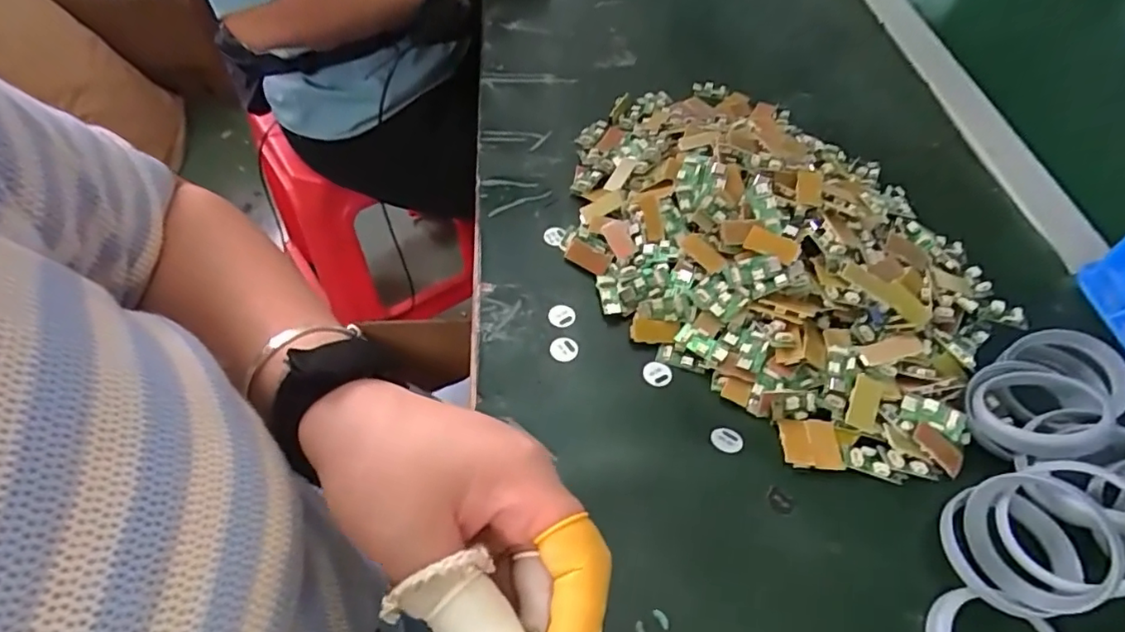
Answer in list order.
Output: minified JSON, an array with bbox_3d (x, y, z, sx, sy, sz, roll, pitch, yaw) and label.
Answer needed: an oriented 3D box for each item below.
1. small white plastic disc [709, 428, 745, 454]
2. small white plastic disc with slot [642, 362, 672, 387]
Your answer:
[{"bbox_3d":[0.090,0.068,0.315,0.017,0.004,0.013,26,58,17],"label":"small white plastic disc"},{"bbox_3d":[0.057,0.034,0.344,0.018,0.004,0.015,5,54,2],"label":"small white plastic disc with slot"}]

